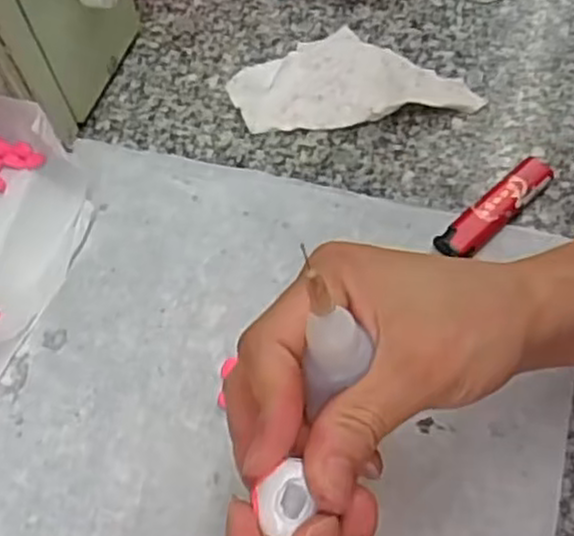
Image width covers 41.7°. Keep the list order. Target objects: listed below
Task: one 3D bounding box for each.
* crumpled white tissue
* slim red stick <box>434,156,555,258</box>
[{"bbox_3d":[0.037,-0.115,0.447,0.138,0.014,0.069,-8,62,-2],"label":"crumpled white tissue"},{"bbox_3d":[0.111,-0.032,0.400,0.078,0.011,0.020,-39,67,-17],"label":"slim red stick"}]

